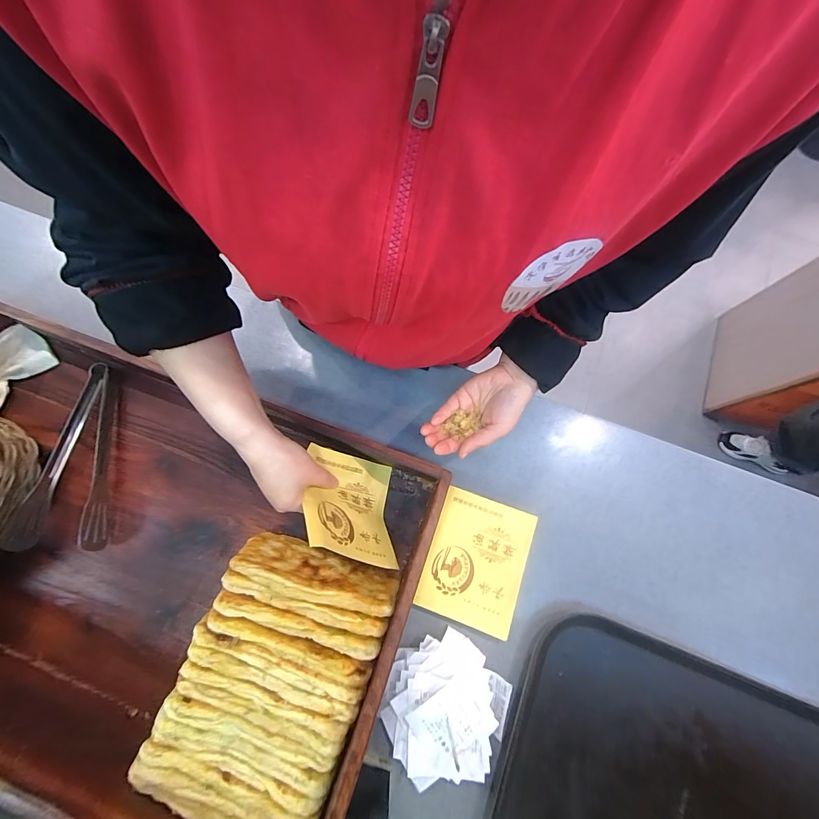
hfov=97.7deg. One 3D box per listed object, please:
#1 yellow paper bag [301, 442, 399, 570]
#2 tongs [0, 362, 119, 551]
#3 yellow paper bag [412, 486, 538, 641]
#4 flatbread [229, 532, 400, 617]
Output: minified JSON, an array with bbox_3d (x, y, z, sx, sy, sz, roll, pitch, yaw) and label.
[{"bbox_3d":[-0.066,0.108,0.401,0.027,0.113,0.122,-36,45,25],"label":"yellow paper bag"},{"bbox_3d":[-0.413,0.056,0.454,0.090,0.033,0.226,1,71,-2],"label":"tongs"},{"bbox_3d":[0.081,0.181,0.437,0.113,0.021,0.142,20,71,4],"label":"yellow paper bag"},{"bbox_3d":[-0.099,0.175,0.393,0.175,0.083,0.013,16,97,3],"label":"flatbread"}]

